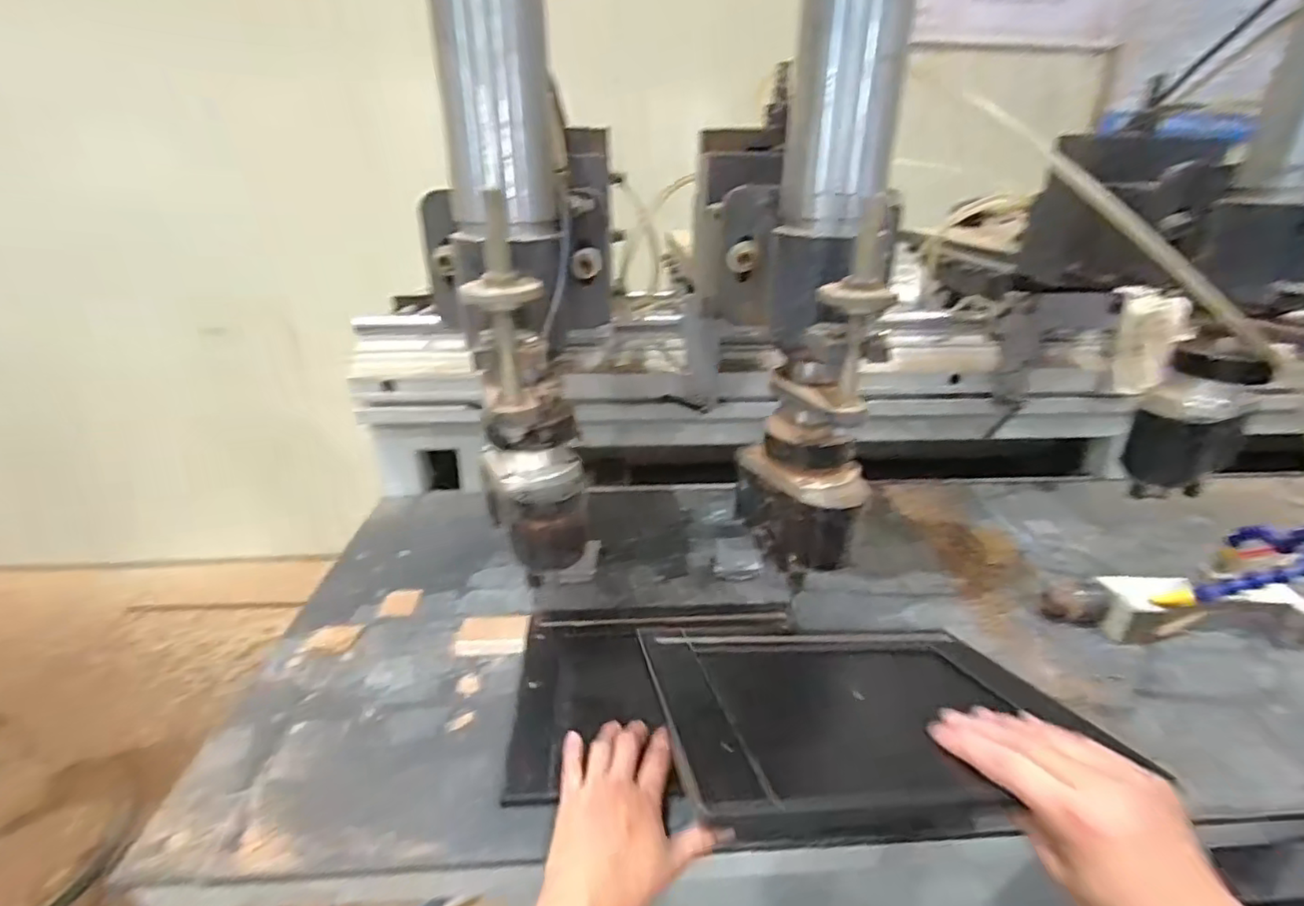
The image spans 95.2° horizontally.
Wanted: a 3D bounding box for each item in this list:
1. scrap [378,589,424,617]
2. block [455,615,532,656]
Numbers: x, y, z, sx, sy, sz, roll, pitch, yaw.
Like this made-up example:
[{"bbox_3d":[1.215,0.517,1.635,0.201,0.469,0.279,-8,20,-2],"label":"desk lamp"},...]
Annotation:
[{"bbox_3d":[-0.288,0.171,0.683,0.040,0.004,0.046,0,26,-1],"label":"scrap"},{"bbox_3d":[-0.165,0.189,0.621,0.074,0.018,0.034,-1,26,-3],"label":"block"}]

